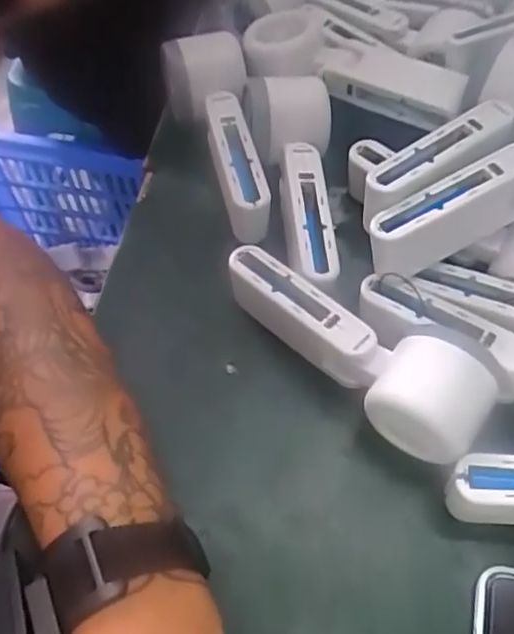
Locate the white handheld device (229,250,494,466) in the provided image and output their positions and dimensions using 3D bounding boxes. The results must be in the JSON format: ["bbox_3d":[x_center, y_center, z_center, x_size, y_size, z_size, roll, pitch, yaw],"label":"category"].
[{"bbox_3d":[0.058,0.012,0.373,0.165,0.052,0.060,41,67,21],"label":"white handheld device"}]

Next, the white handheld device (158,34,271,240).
[{"bbox_3d":[-0.026,-0.125,0.444,0.054,0.043,0.165,-11,60,-7],"label":"white handheld device"}]

